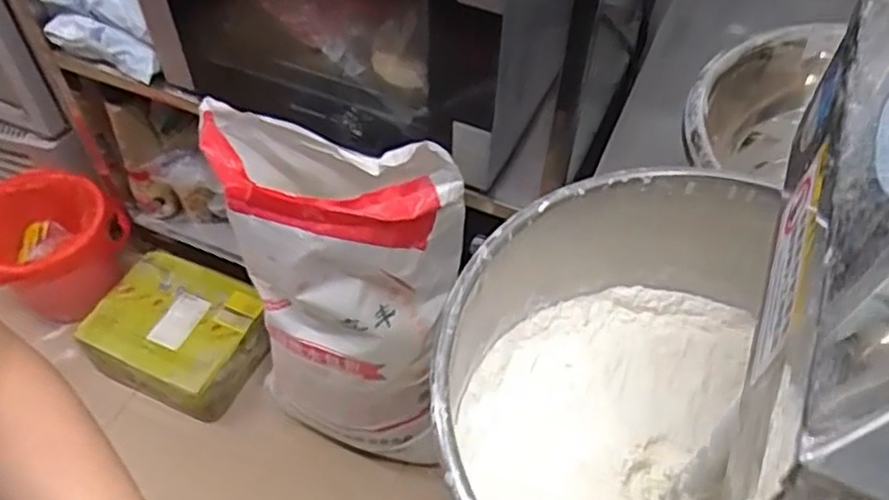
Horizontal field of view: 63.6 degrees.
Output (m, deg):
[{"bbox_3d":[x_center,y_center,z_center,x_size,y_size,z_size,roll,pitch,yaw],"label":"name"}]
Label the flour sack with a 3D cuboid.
[{"bbox_3d":[-0.177,0.098,1.226,0.395,0.690,0.219,21,54,15],"label":"flour sack"}]

